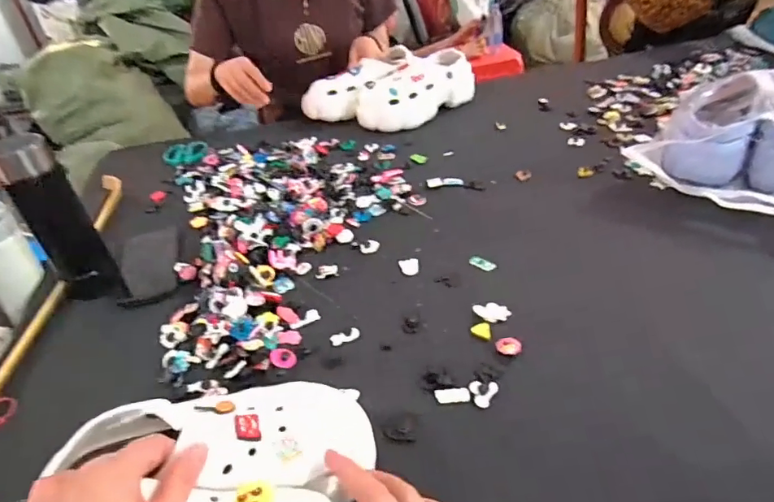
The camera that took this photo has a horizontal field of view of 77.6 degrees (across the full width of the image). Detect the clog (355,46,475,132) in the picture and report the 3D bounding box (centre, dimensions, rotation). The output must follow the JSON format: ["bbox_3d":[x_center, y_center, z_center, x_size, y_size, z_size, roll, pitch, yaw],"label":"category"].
[{"bbox_3d":[0.057,-0.331,0.993,0.237,0.096,0.130,-32,45,-29],"label":"clog"}]

